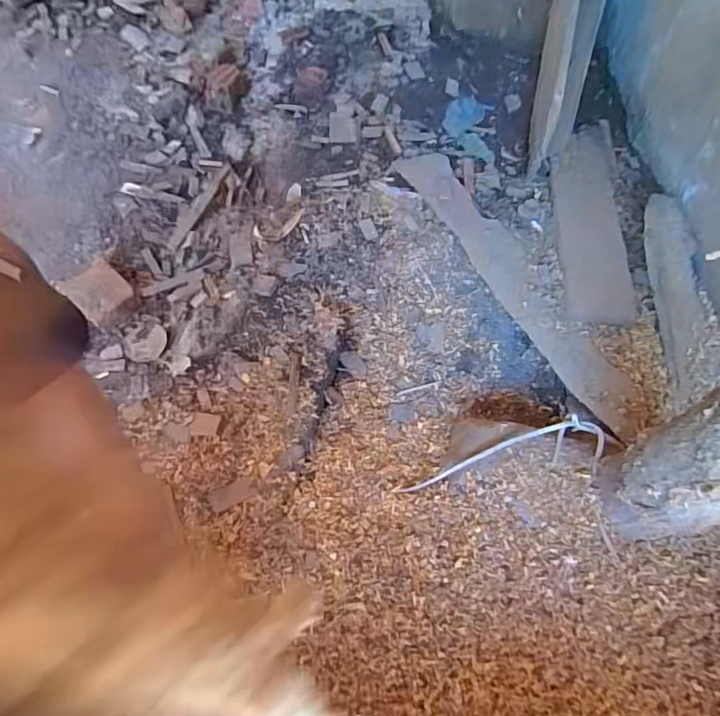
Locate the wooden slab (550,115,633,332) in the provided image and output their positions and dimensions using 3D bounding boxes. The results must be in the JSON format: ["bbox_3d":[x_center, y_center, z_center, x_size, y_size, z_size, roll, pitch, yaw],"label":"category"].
[{"bbox_3d":[0.511,-0.322,1.118,0.137,0.037,0.595,9,62,4],"label":"wooden slab"}]

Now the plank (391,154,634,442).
[{"bbox_3d":[0.308,-0.172,1.034,0.125,0.029,0.740,-23,64,-20],"label":"plank"}]

